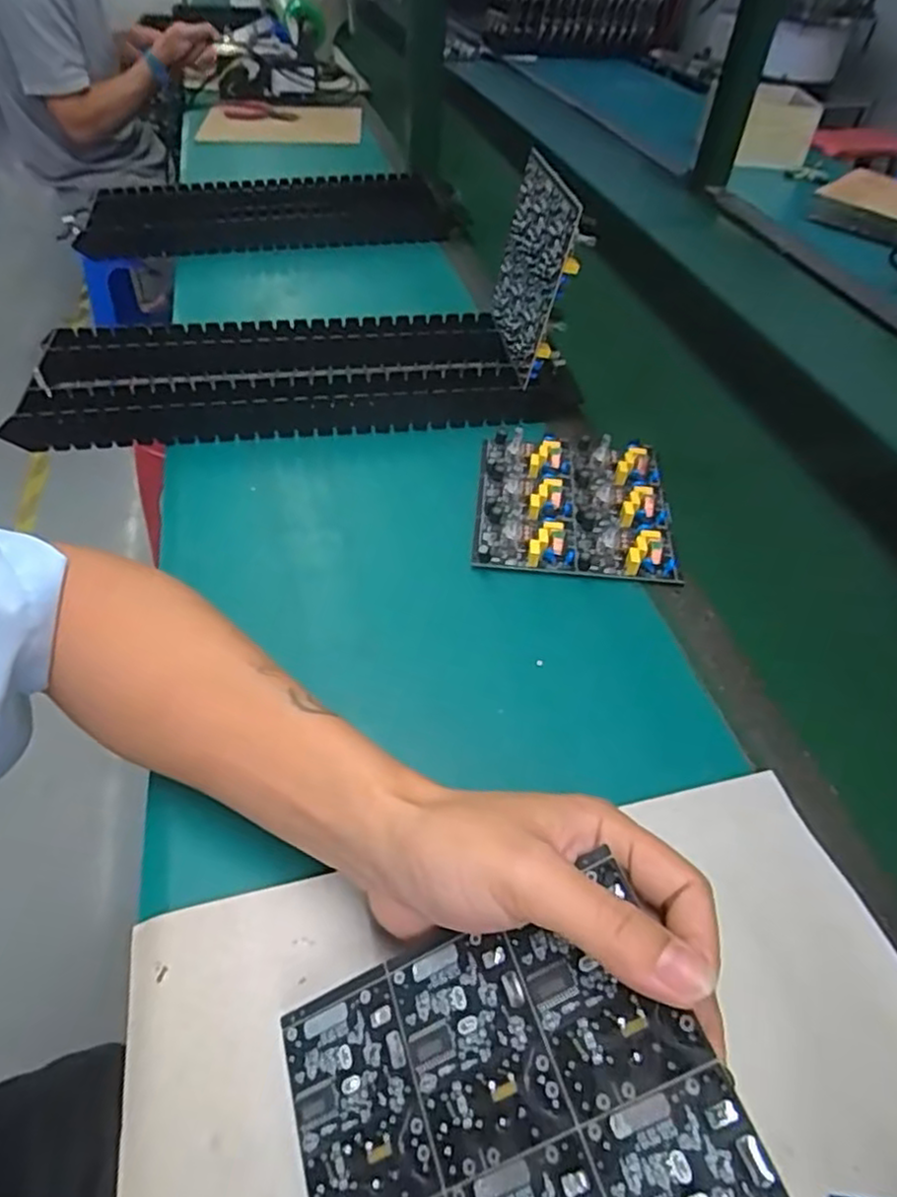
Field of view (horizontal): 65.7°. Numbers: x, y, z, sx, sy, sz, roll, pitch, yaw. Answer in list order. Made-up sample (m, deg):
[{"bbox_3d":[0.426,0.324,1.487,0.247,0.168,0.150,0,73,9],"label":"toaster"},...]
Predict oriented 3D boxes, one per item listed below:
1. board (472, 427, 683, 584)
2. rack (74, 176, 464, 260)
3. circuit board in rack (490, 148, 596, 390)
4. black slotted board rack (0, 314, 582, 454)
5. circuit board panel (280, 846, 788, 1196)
[{"bbox_3d":[0.087,-0.069,0.489,0.132,0.023,0.132,5,47,2],"label":"board"},{"bbox_3d":[-0.208,-0.463,0.846,0.436,0.045,0.160,-4,47,-7],"label":"rack"},{"bbox_3d":[0.073,-0.262,0.552,0.025,0.141,0.143,0,56,-15],"label":"circuit board in rack"},{"bbox_3d":[-0.120,-0.189,0.586,0.427,0.031,0.140,-4,48,-7],"label":"black slotted board rack"},{"bbox_3d":[0.019,0.172,0.210,0.138,0.004,0.132,-30,50,7],"label":"circuit board panel"}]

